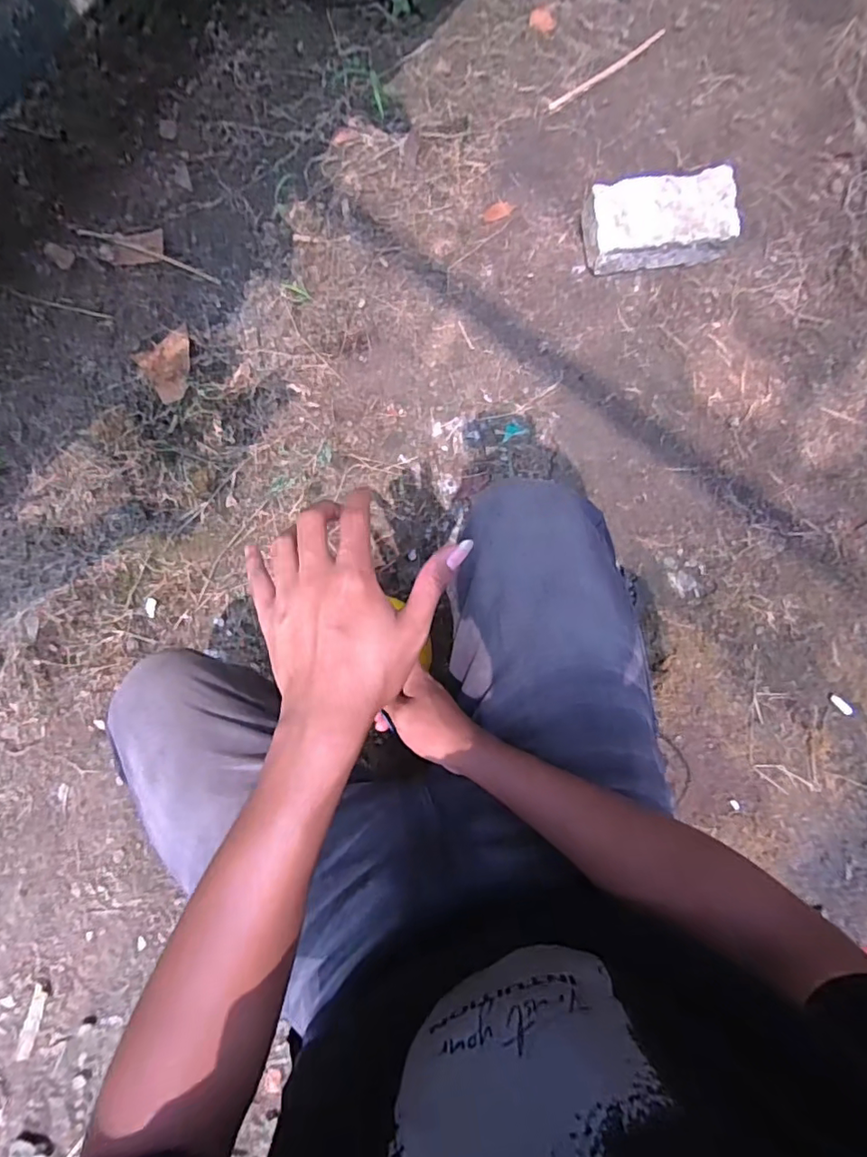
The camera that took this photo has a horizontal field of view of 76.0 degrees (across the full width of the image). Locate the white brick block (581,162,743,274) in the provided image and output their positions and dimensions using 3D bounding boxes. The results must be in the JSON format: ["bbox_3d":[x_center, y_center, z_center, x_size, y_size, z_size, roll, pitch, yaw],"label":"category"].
[{"bbox_3d":[0.324,-0.507,0.798,0.206,0.079,0.102,-11,86,-3],"label":"white brick block"}]

